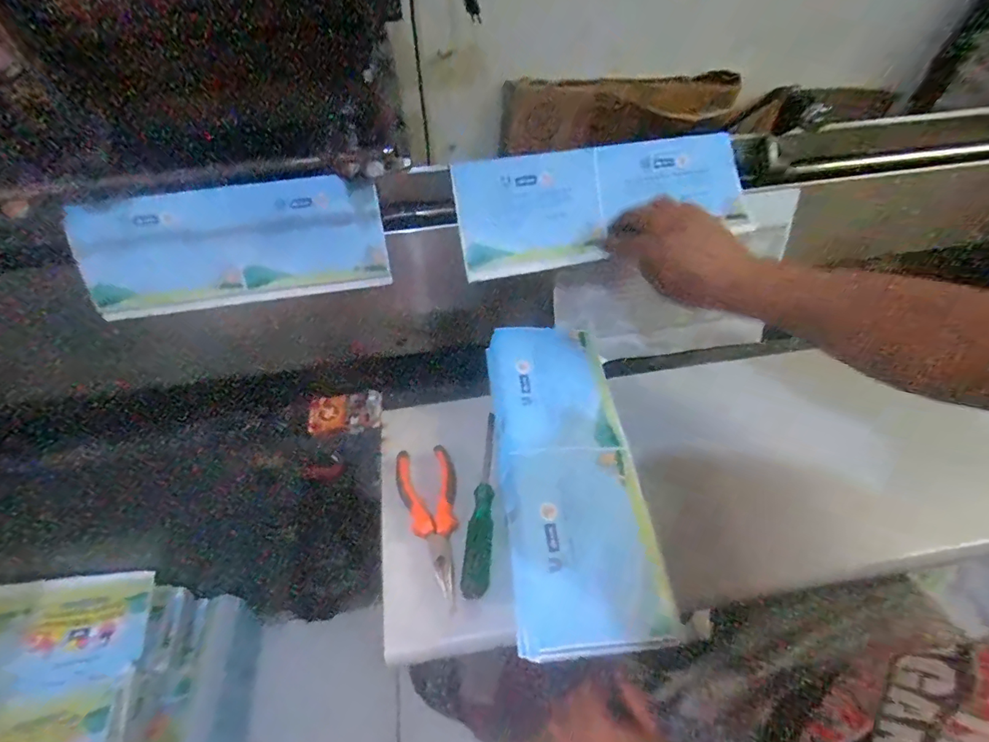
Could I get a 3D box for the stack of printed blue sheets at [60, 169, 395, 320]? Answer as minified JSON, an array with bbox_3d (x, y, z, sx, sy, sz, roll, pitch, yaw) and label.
[{"bbox_3d":[-0.269,-0.130,0.494,0.300,0.121,0.012,-10,22,-4],"label":"stack of printed blue sheets"}]

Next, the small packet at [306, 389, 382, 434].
[{"bbox_3d":[-0.210,0.059,0.666,0.100,0.006,0.054,-8,68,-5],"label":"small packet"}]

